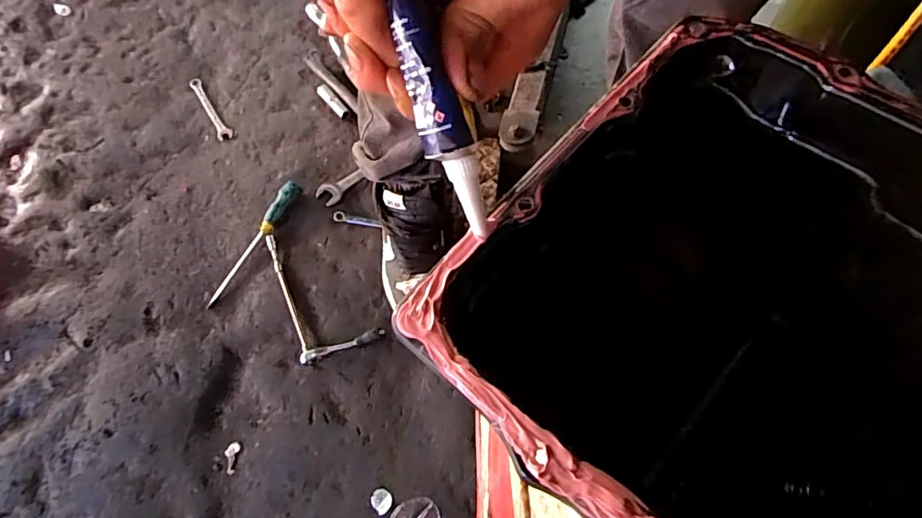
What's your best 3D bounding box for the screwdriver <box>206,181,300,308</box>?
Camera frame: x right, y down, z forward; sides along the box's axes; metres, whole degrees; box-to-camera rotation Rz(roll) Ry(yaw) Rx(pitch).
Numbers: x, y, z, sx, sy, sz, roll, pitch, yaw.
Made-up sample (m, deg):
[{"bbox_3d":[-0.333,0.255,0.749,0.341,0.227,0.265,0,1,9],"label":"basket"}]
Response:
[{"bbox_3d":[-0.337,-0.029,0.868,0.027,0.033,0.234,28,70,14],"label":"screwdriver"}]

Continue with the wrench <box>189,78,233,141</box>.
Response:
[{"bbox_3d":[-0.471,-0.284,1.010,0.027,0.005,0.170,-30,68,-11],"label":"wrench"}]

